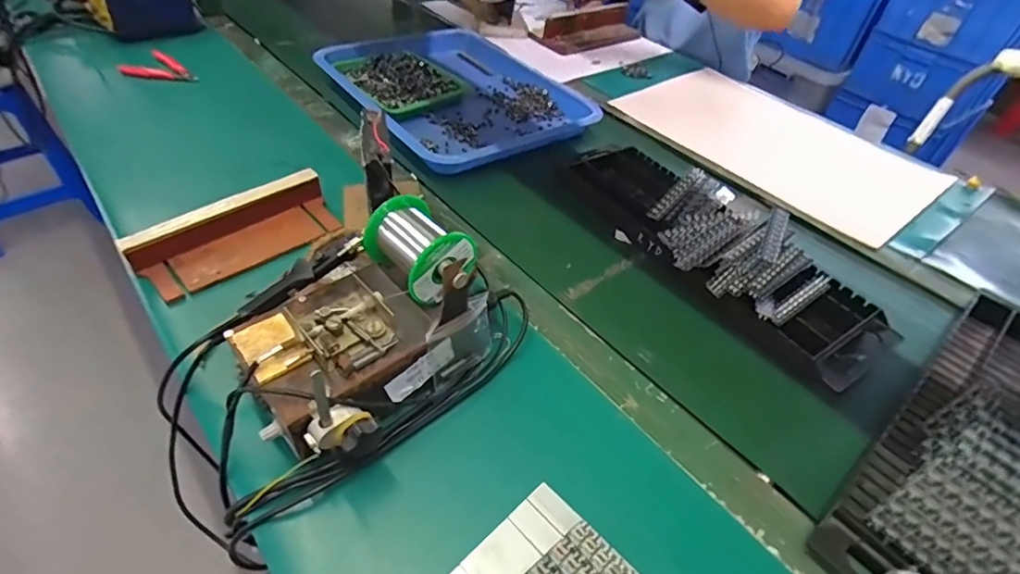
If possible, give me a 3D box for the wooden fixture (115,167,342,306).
[{"bbox_3d":[-0.298,-0.057,0.585,0.216,0.059,0.076,-32,57,-33],"label":"wooden fixture"}]

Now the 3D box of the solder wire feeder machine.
[{"bbox_3d":[-0.117,0.034,0.446,0.134,0.130,0.207,32,50,22],"label":"solder wire feeder machine"}]

